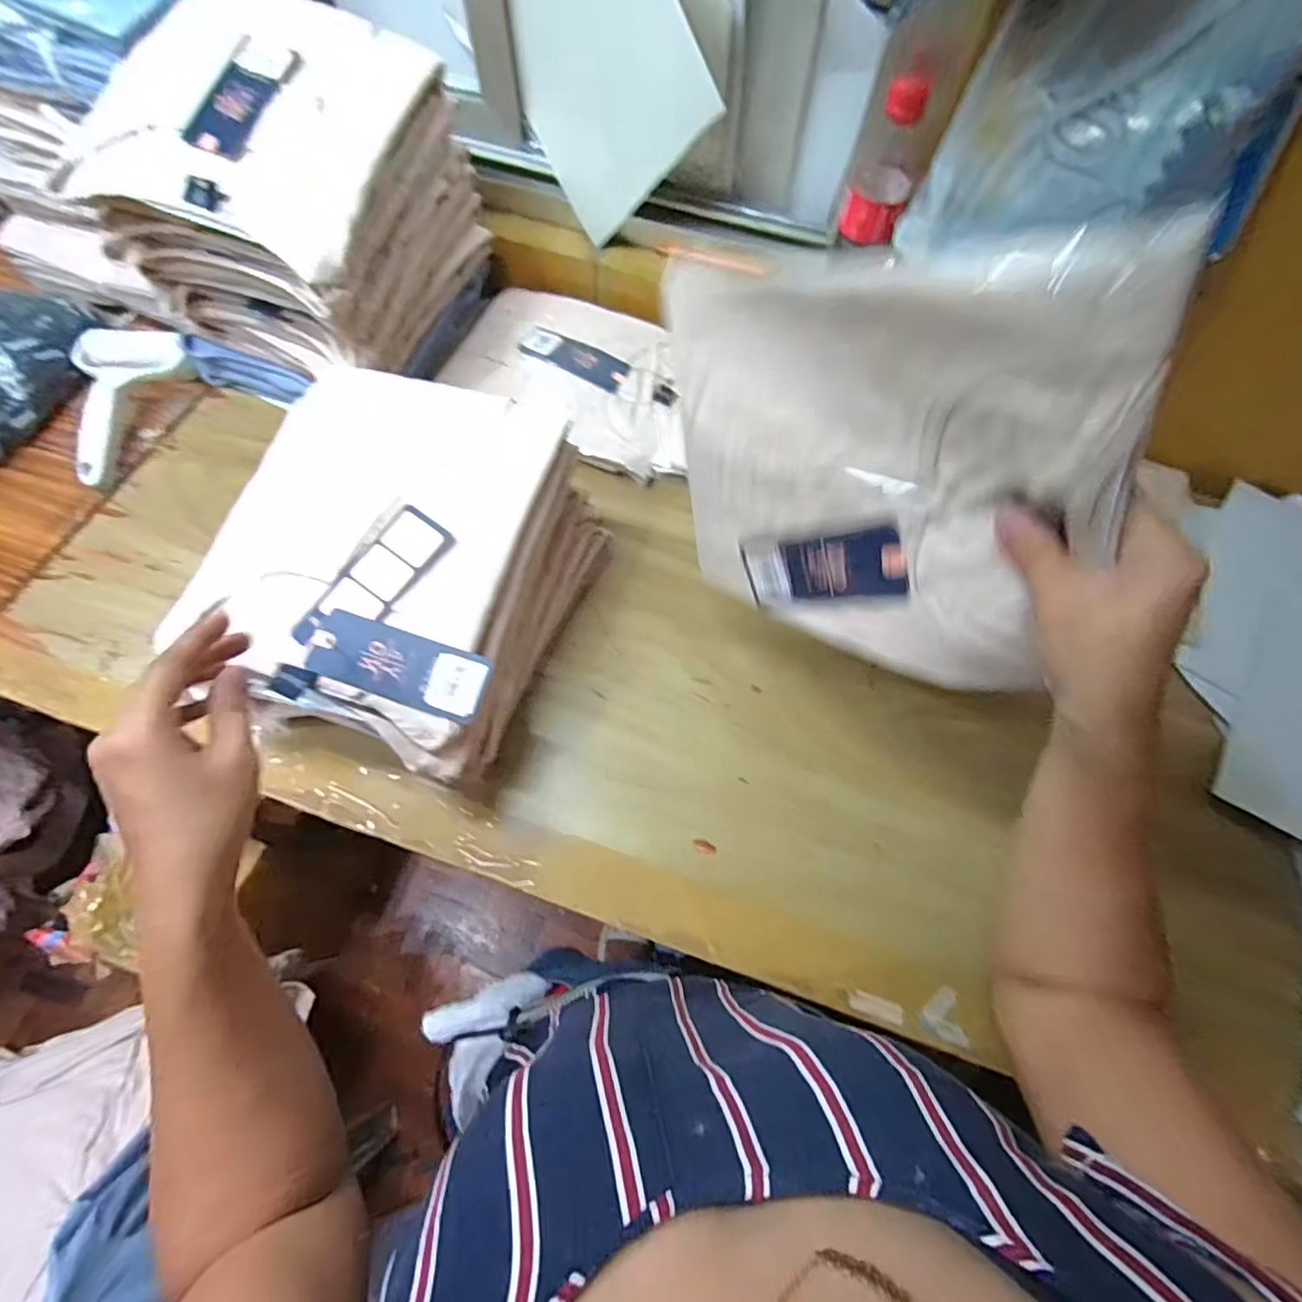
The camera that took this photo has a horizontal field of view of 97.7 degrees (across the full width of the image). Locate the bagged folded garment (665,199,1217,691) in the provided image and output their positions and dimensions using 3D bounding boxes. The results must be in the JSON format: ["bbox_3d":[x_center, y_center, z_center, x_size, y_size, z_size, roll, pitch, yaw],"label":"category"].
[{"bbox_3d":[0.102,-0.093,0.311,0.021,0.201,0.253,-32,41,-24],"label":"bagged folded garment"}]

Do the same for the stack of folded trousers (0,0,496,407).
[{"bbox_3d":[-0.327,-0.404,0.543,0.238,0.226,0.255,10,67,2],"label":"stack of folded trousers"}]

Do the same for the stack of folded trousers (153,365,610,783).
[{"bbox_3d":[-0.187,-0.063,0.457,0.222,0.136,0.261,20,68,6],"label":"stack of folded trousers"}]

